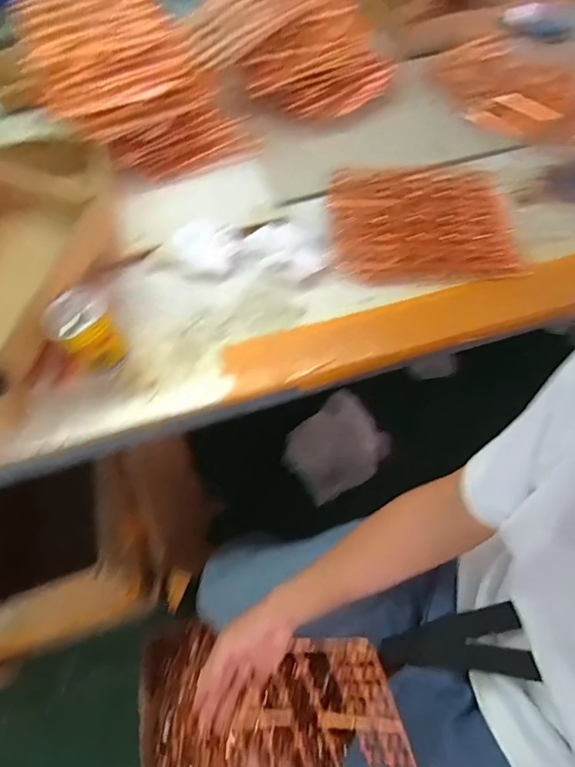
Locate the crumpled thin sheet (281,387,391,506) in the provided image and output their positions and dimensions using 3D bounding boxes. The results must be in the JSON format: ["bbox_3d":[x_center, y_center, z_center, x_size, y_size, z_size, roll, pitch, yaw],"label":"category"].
[{"bbox_3d":[0.120,0.164,1.130,0.242,0.018,0.213,-40,98,8],"label":"crumpled thin sheet"}]

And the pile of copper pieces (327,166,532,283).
[{"bbox_3d":[0.187,-0.231,0.642,0.259,0.035,0.197,-5,63,-1],"label":"pile of copper pieces"}]

